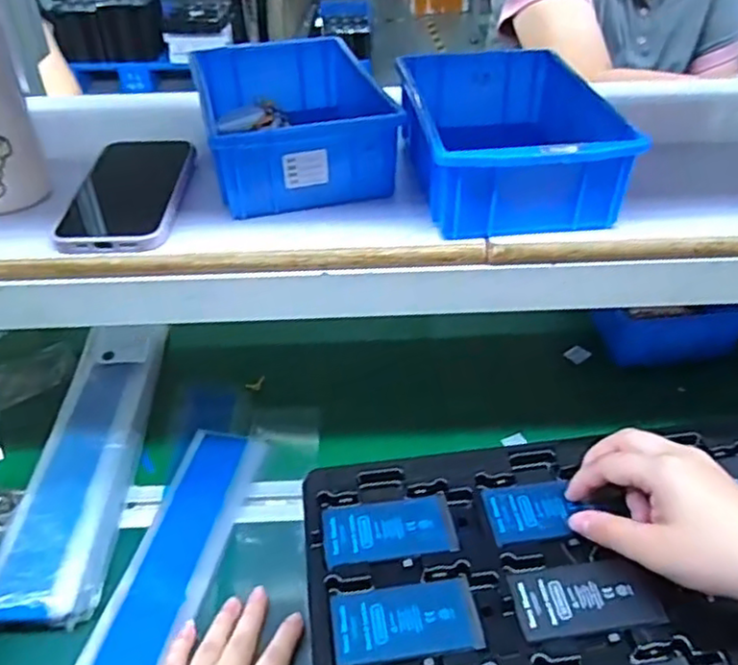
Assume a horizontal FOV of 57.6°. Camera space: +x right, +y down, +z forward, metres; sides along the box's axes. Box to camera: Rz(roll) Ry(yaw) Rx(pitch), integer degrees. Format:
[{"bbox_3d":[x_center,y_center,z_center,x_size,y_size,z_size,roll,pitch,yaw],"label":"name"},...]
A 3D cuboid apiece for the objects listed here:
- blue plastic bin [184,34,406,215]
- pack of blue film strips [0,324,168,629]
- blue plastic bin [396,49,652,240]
[{"bbox_3d":[-0.057,-0.168,0.533,0.126,0.062,0.195,-8,40,-9],"label":"blue plastic bin"},{"bbox_3d":[-0.245,0.102,0.588,0.081,0.020,0.307,3,42,-5],"label":"pack of blue film strips"},{"bbox_3d":[0.101,-0.143,0.501,0.130,0.069,0.200,-3,39,-3],"label":"blue plastic bin"}]

